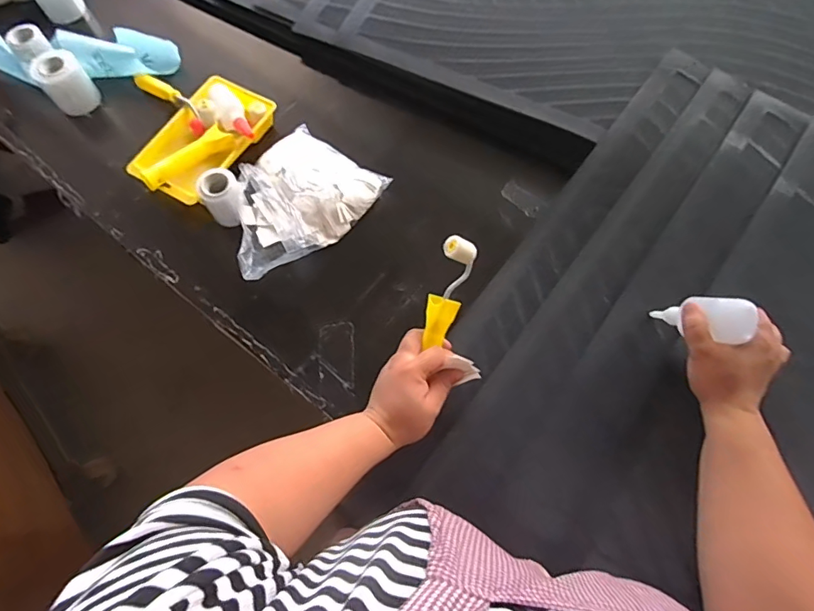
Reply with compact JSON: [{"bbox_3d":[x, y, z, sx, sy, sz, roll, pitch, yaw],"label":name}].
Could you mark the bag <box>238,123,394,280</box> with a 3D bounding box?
[{"bbox_3d":[-0.157,-0.144,0.647,0.160,0.058,0.220,35,72,13],"label":"bag"}]

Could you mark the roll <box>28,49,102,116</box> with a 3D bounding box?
[{"bbox_3d":[-0.522,-0.340,0.723,0.068,0.067,0.069,-37,70,-12],"label":"roll"}]

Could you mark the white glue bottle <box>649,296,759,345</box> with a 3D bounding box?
[{"bbox_3d":[0.322,0.010,0.532,0.033,0.119,0.036,-42,107,-14],"label":"white glue bottle"}]

